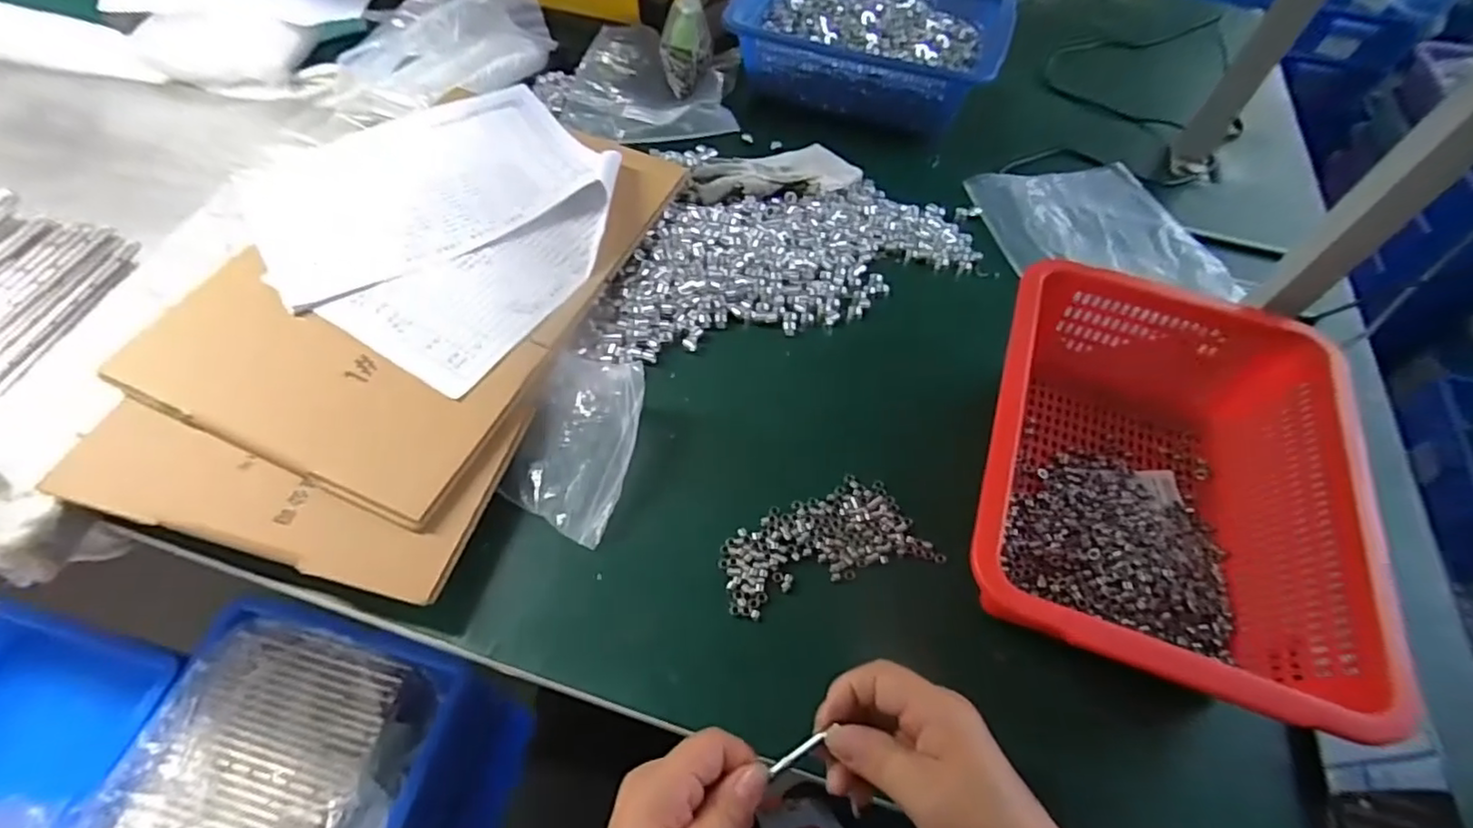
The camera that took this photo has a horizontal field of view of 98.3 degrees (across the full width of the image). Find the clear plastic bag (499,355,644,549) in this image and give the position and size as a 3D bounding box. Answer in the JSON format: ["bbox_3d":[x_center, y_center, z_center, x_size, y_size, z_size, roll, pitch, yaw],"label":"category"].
[{"bbox_3d":[-0.123,0.018,0.482,0.087,0.050,0.135,11,56,4],"label":"clear plastic bag"}]

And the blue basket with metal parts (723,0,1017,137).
[{"bbox_3d":[0.169,-0.474,0.793,0.305,0.081,0.248,23,58,12],"label":"blue basket with metal parts"}]

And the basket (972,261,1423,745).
[{"bbox_3d":[0.288,0.037,0.455,0.230,0.106,0.334,18,57,9],"label":"basket"}]

